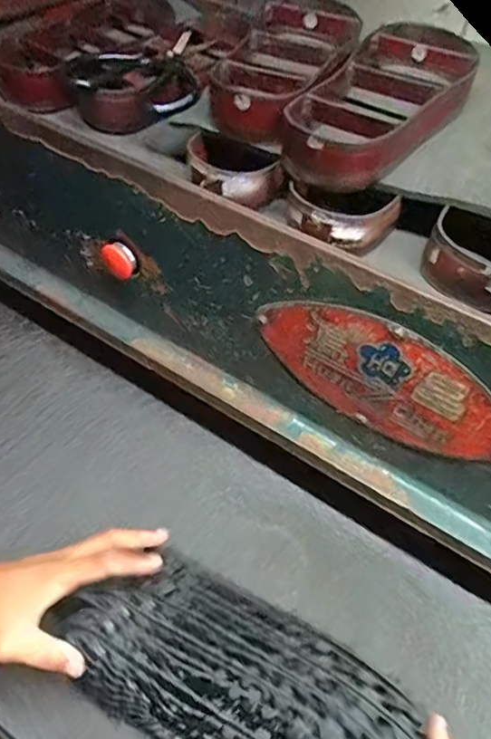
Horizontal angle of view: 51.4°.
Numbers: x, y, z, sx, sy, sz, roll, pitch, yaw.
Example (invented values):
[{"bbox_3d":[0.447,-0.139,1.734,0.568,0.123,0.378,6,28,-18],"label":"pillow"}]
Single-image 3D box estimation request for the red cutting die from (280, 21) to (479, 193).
[{"bbox_3d":[0.131,-0.244,0.449,0.109,0.055,0.258,25,54,15],"label":"red cutting die"}]

